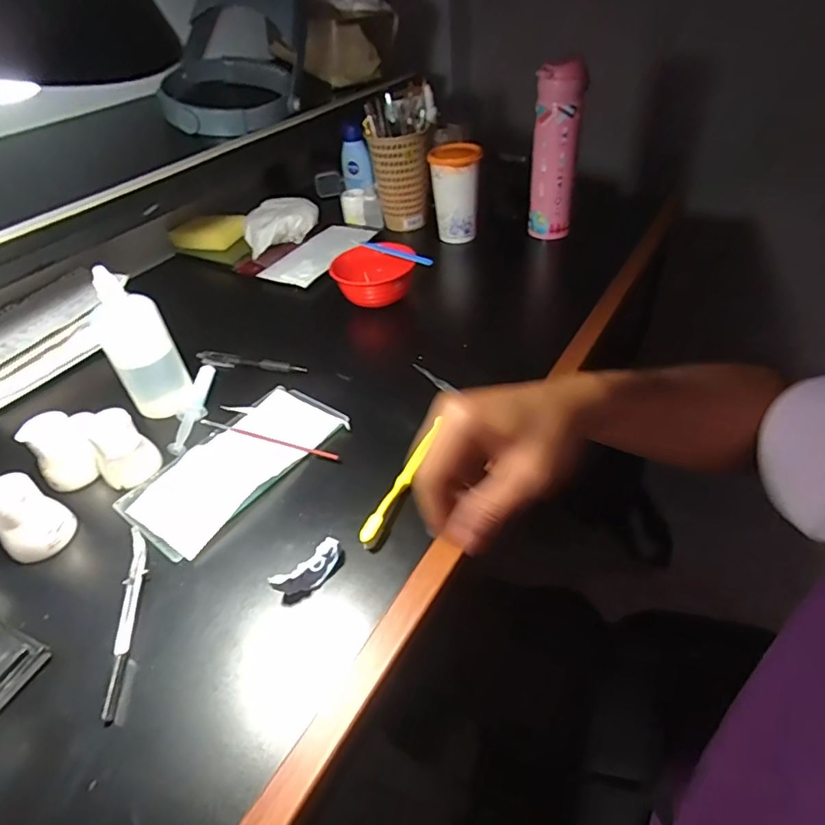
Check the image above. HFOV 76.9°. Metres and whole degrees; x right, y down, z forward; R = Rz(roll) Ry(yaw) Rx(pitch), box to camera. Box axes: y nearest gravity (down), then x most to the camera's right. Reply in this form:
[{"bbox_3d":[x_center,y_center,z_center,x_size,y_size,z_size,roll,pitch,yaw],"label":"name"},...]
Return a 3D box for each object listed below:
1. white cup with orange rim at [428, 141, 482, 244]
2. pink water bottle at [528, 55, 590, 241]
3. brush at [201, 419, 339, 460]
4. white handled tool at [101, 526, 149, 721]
[{"bbox_3d":[0.065,-0.327,0.783,0.069,0.126,0.067,-5,42,1],"label":"white cup with orange rim"},{"bbox_3d":[0.198,-0.358,0.724,0.061,0.220,0.058,4,43,11],"label":"pink water bottle"},{"bbox_3d":[-0.144,0.024,0.506,0.162,0.004,0.008,13,46,20],"label":"brush"},{"bbox_3d":[-0.209,0.146,0.382,0.014,0.008,0.146,-12,42,-7],"label":"white handled tool"}]

